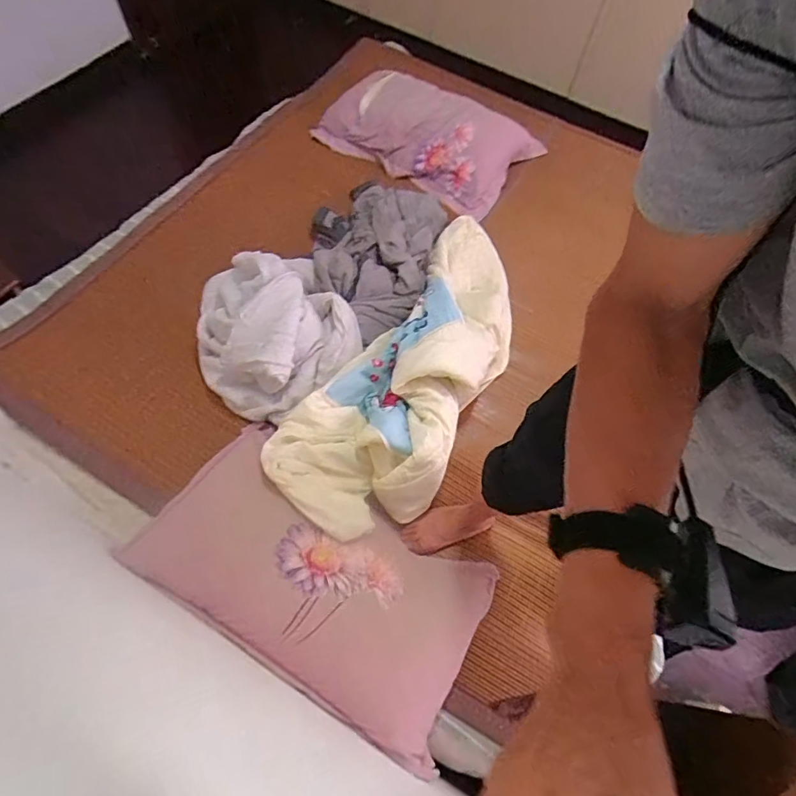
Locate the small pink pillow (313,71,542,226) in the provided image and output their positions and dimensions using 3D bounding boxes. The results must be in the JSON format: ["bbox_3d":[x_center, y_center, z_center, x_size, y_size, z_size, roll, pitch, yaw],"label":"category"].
[{"bbox_3d":[0.126,-0.911,1.658,0.642,0.166,0.468,30,66,11],"label":"small pink pillow"}]

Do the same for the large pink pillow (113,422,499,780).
[{"bbox_3d":[-0.159,0.363,1.033,0.687,0.155,0.388,29,65,11],"label":"large pink pillow"}]

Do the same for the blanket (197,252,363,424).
[{"bbox_3d":[-0.331,-0.194,1.242,0.384,0.178,0.446,-30,69,-17],"label":"blanket"}]

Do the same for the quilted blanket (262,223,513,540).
[{"bbox_3d":[0.080,-0.111,1.268,0.373,0.164,1.017,30,66,11],"label":"quilted blanket"}]

